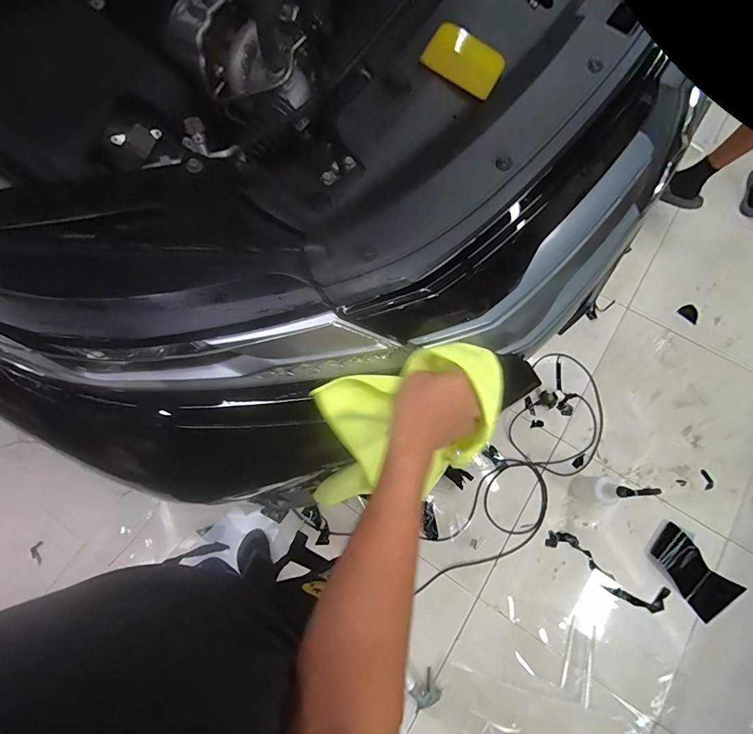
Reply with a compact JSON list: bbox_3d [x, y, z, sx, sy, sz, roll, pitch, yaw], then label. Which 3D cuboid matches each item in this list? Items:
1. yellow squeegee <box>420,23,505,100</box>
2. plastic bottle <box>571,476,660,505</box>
[{"bbox_3d":[0.116,-0.405,0.509,0.100,0.005,0.066,31,87,-3],"label":"yellow squeegee"},{"bbox_3d":[0.705,0.380,1.187,0.096,0.286,0.083,7,74,4],"label":"plastic bottle"}]

